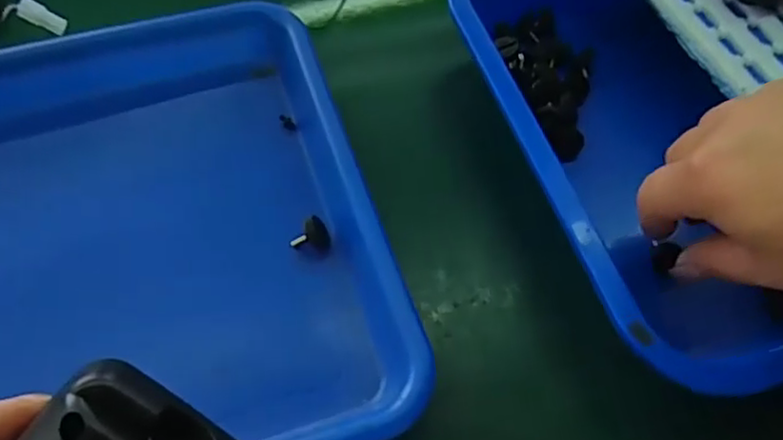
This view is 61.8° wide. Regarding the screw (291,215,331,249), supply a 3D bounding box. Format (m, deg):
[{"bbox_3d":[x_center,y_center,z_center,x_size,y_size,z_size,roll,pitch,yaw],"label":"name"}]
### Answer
[{"bbox_3d":[-0.039,0.006,0.314,0.018,0.014,0.013,1,60,-3],"label":"screw"}]

